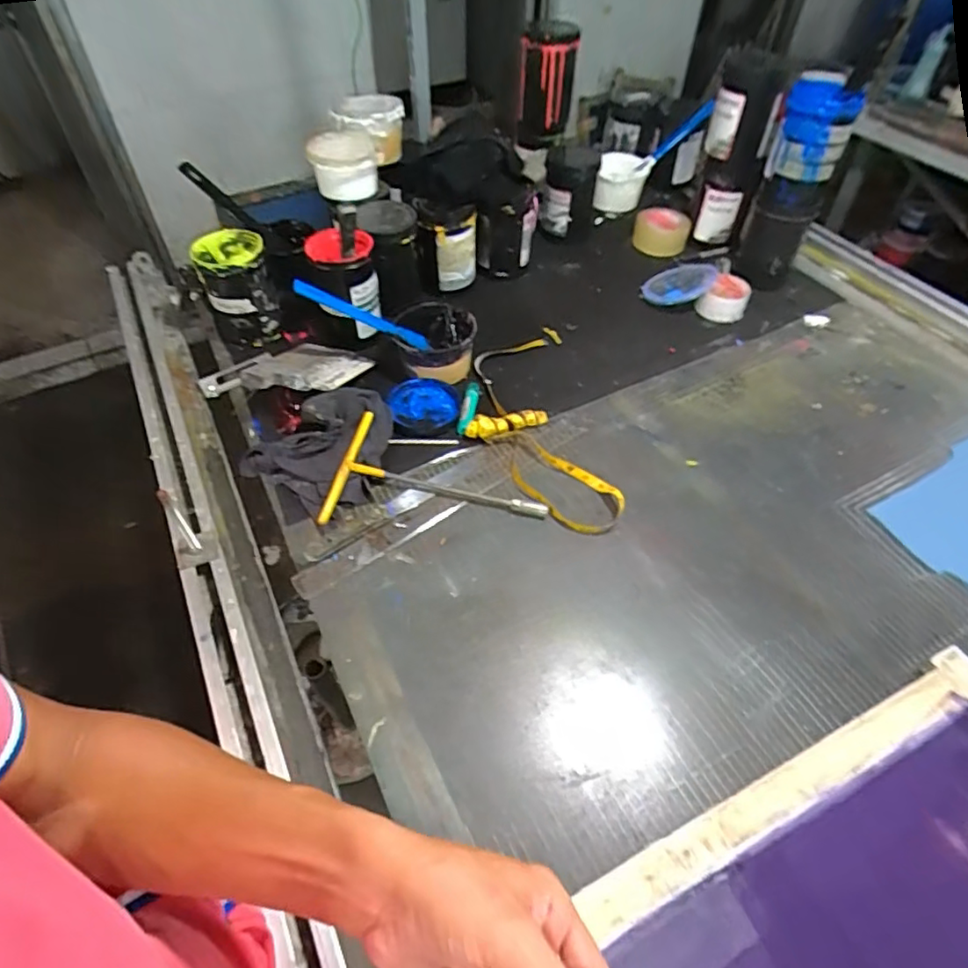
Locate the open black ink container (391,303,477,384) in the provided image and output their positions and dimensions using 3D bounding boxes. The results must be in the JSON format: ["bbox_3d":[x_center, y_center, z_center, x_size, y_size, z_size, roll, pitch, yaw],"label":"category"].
[{"bbox_3d":[-0.079,-0.232,0.970,0.127,0.087,0.143,-9,52,-7],"label":"open black ink container"}]

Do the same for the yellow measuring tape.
[{"bbox_3d":[0.064,-0.100,0.896,0.196,0.041,0.432,-7,51,-6],"label":"yellow measuring tape"}]

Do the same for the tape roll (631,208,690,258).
[{"bbox_3d":[0.366,-0.520,1.227,0.116,0.056,0.119,0,51,0],"label":"tape roll"}]

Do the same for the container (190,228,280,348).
[{"bbox_3d":[-0.398,-0.313,0.973,0.110,0.152,0.120,-20,53,-17],"label":"container"}]

